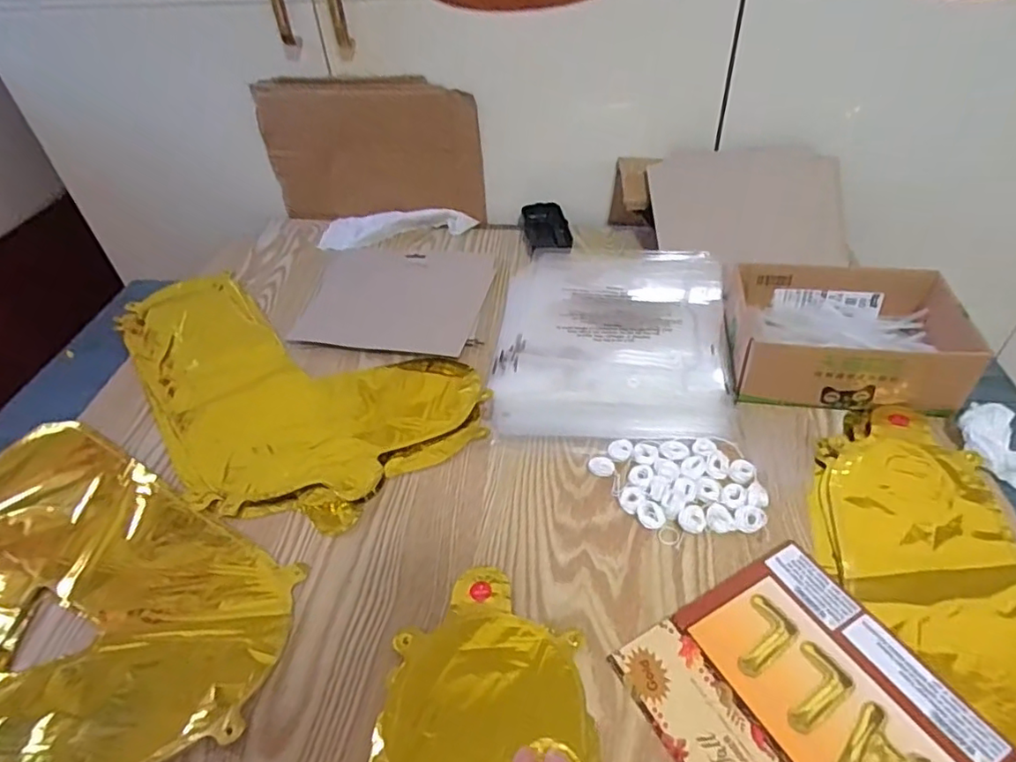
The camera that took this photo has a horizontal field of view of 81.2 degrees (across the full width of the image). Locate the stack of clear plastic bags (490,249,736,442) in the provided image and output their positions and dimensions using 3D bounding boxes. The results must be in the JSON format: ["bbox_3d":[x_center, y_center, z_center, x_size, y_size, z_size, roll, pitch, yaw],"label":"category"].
[{"bbox_3d":[0.108,-0.055,0.613,0.224,0.012,0.294,2,44,8],"label":"stack of clear plastic bags"}]

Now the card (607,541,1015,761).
[{"bbox_3d":[0.178,0.198,0.334,0.162,0.007,0.188,-24,47,-19],"label":"card"}]

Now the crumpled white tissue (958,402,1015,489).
[{"bbox_3d":[0.400,0.054,0.480,0.064,0.041,0.069,-33,50,-26],"label":"crumpled white tissue"}]

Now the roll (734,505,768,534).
[{"bbox_3d":[0.179,0.103,0.438,0.021,0.007,0.020,-3,44,3],"label":"roll"}]

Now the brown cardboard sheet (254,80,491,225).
[{"bbox_3d":[-0.173,-0.288,0.752,0.277,0.164,0.043,7,45,13],"label":"brown cardboard sheet"}]

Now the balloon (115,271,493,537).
[{"bbox_3d":[-0.229,-0.020,0.600,0.246,0.011,0.418,-32,50,-25],"label":"balloon"}]

